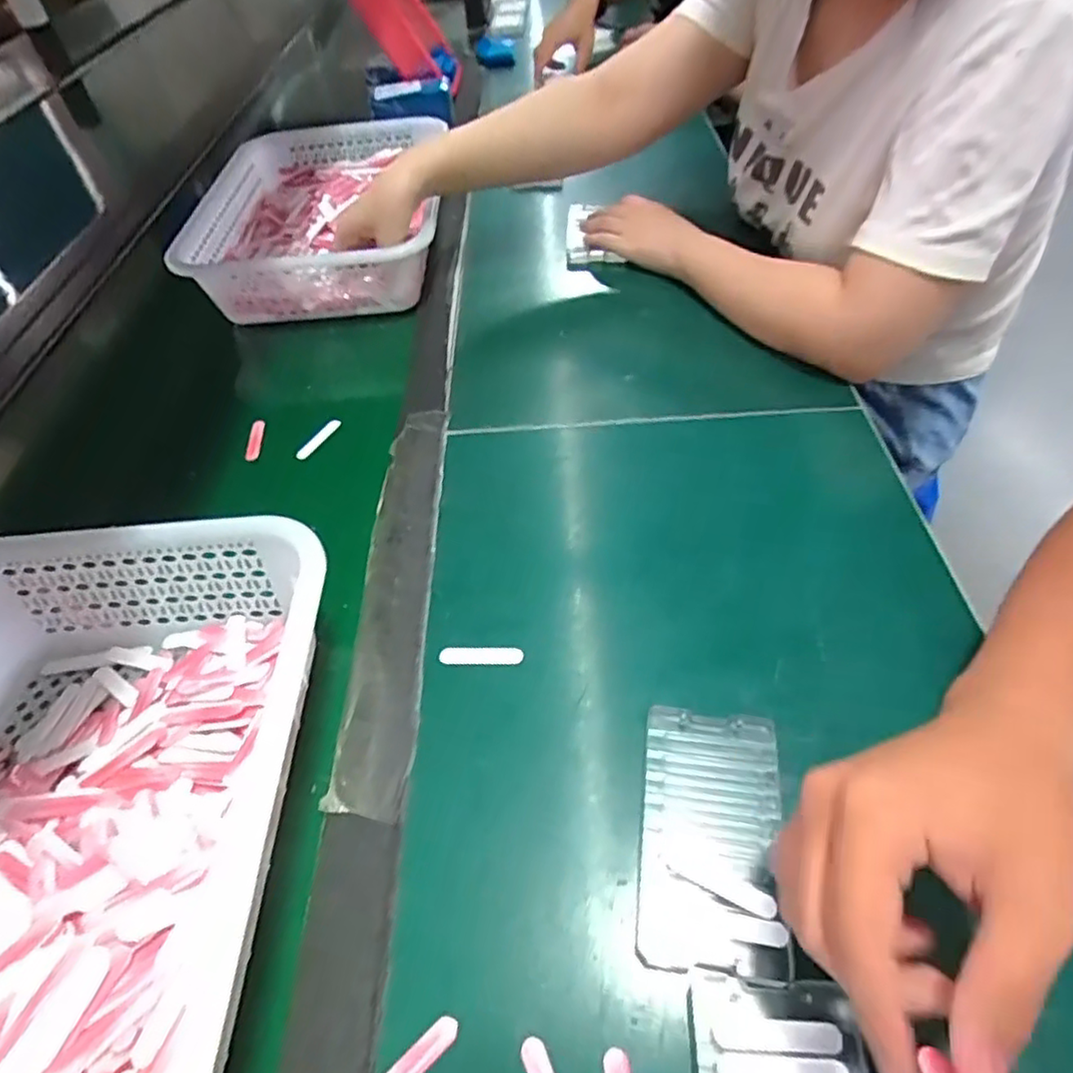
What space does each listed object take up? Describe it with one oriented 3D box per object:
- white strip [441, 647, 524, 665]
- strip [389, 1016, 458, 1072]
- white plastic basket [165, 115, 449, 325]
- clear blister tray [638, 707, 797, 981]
[{"bbox_3d":[-0.035,0.074,0.410,0.051,0.004,0.011,-1,49,5],"label":"white strip"},{"bbox_3d":[-0.056,0.230,0.281,0.051,0.005,0.010,-36,55,-23],"label":"strip"},{"bbox_3d":[-0.252,-0.377,0.775,0.283,0.076,0.353,-6,49,1],"label":"white plastic basket"},{"bbox_3d":[0.088,0.148,0.334,0.068,0.018,0.125,4,50,9],"label":"clear blister tray"}]

